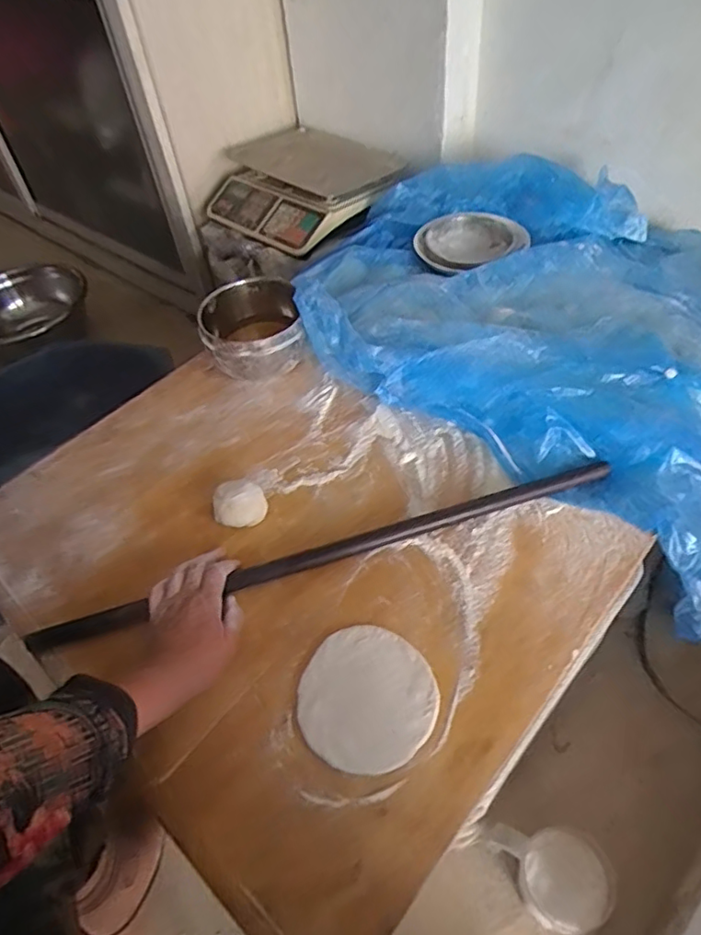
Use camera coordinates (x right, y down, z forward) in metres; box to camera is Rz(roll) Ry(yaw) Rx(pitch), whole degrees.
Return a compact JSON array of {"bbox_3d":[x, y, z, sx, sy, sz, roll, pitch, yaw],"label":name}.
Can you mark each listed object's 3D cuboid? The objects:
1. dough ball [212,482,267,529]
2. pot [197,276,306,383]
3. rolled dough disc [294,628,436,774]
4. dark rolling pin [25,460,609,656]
[{"bbox_3d":[-0.133,0.044,0.699,0.061,0.038,0.060,-3,50,4],"label":"dough ball"},{"bbox_3d":[-0.146,-0.196,0.861,0.135,0.089,0.165,-16,50,-7],"label":"pot"},{"bbox_3d":[0.015,0.215,0.552,0.126,0.015,0.129,-3,50,4],"label":"rolled dough disc"},{"bbox_3d":[-0.023,0.095,0.662,0.673,0.021,0.027,-16,51,-5],"label":"dark rolling pin"}]

